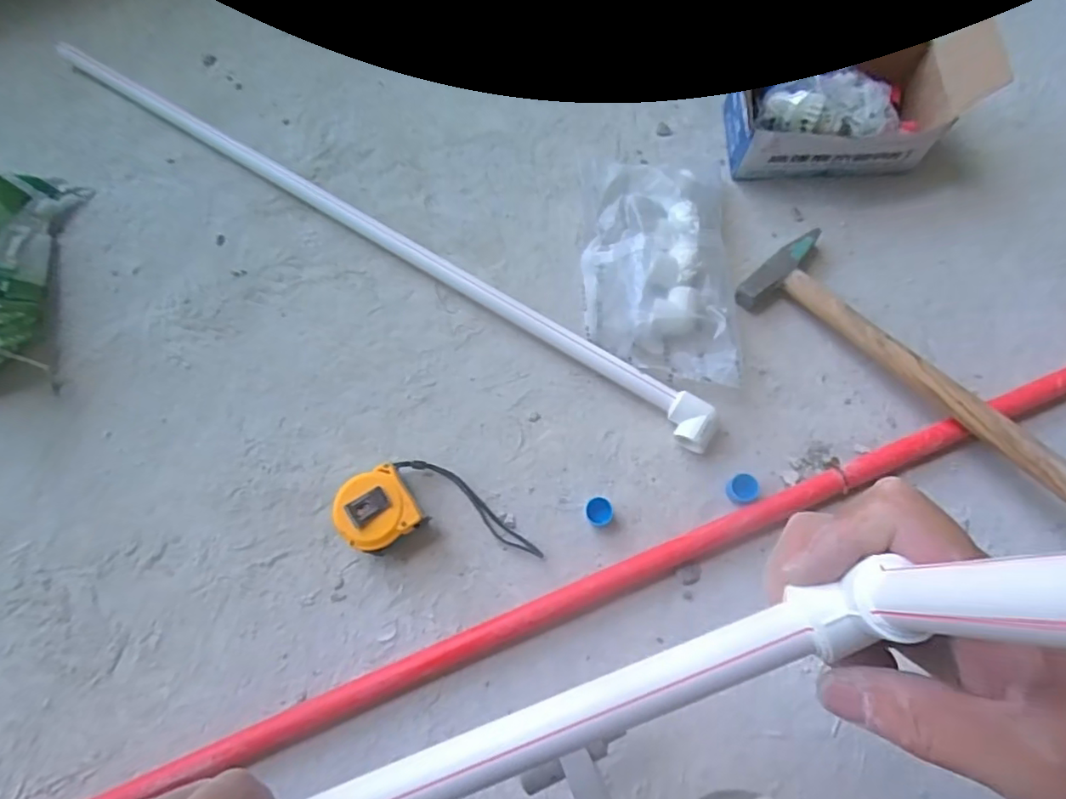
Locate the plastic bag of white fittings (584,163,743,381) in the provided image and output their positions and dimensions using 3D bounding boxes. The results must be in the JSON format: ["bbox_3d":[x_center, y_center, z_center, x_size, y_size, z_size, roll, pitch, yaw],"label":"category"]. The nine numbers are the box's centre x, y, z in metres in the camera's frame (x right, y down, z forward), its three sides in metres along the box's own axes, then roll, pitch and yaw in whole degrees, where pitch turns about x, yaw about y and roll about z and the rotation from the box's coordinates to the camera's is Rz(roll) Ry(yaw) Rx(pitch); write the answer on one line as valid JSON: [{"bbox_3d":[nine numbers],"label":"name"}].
[{"bbox_3d":[0.117,-0.127,0.536,0.134,0.051,0.225,2,73,3],"label":"plastic bag of white fittings"}]

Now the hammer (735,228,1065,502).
[{"bbox_3d":[0.327,-0.045,0.496,0.288,0.045,0.101,40,78,13],"label":"hammer"}]

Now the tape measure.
[{"bbox_3d":[-0.080,0.089,0.478,0.160,0.043,0.076,-1,73,2],"label":"tape measure"}]

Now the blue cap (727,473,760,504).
[{"bbox_3d":[0.177,0.076,0.484,0.026,0.022,0.025,-1,73,2],"label":"blue cap"}]

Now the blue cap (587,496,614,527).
[{"bbox_3d":[0.056,0.096,0.480,0.023,0.019,0.022,-1,73,2],"label":"blue cap"}]

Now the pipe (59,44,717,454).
[{"bbox_3d":[-0.195,-0.196,0.580,0.847,0.031,0.035,33,77,12],"label":"pipe"}]

